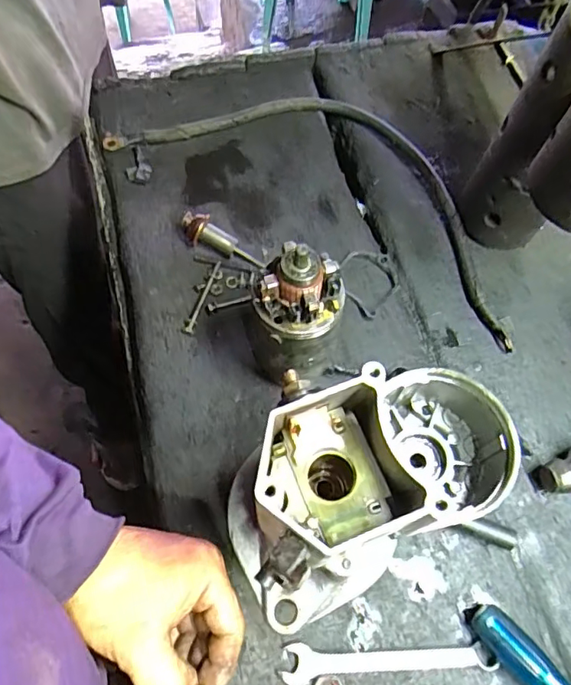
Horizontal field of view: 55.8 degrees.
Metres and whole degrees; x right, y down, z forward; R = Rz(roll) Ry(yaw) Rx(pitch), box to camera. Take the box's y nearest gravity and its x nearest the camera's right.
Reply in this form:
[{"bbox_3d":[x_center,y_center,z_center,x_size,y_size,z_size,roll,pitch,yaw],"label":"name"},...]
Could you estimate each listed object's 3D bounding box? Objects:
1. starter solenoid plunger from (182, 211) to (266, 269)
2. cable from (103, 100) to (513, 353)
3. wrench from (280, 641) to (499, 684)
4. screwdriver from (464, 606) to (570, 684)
[{"bbox_3d":[-0.067,-0.104,0.567,0.094,0.021,0.026,29,68,-5],"label":"starter solenoid plunger"},{"bbox_3d":[0.057,-0.189,0.603,0.484,0.016,0.198,30,67,10],"label":"cable"},{"bbox_3d":[0.080,0.247,0.417,0.162,0.007,0.026,0,65,-4],"label":"wrench"},{"bbox_3d":[0.216,0.270,0.378,0.027,0.024,0.204,-39,58,-17],"label":"screwdriver"}]

